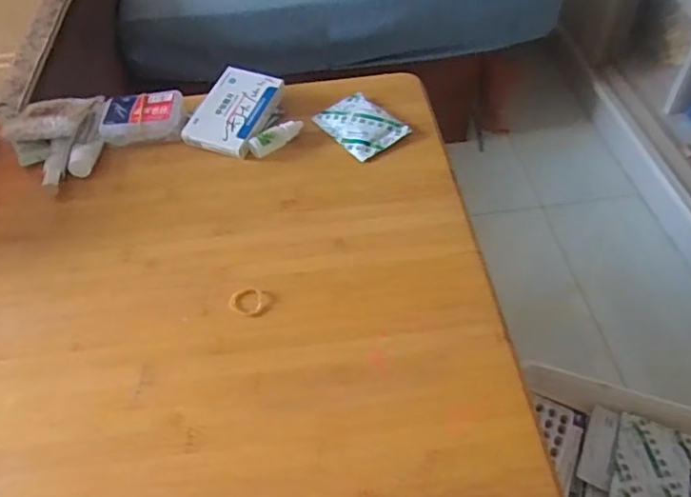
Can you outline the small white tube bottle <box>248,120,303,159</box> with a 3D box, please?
[{"bbox_3d":[-0.073,-0.118,0.592,0.064,0.023,0.017,-26,54,-17],"label":"small white tube bottle"}]

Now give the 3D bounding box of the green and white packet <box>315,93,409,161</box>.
[{"bbox_3d":[0.016,-0.138,0.605,0.065,0.011,0.095,-34,56,-22],"label":"green and white packet"}]

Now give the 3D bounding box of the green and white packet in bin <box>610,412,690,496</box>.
[{"bbox_3d":[0.296,0.210,0.527,0.065,0.011,0.096,14,49,23],"label":"green and white packet in bin"}]

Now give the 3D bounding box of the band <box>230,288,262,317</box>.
[{"bbox_3d":[-0.083,0.045,0.464,0.029,0.004,0.027,-2,51,2],"label":"band"}]

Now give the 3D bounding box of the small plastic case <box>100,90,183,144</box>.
[{"bbox_3d":[-0.230,-0.150,0.621,0.088,0.026,0.060,-6,51,-1],"label":"small plastic case"}]

